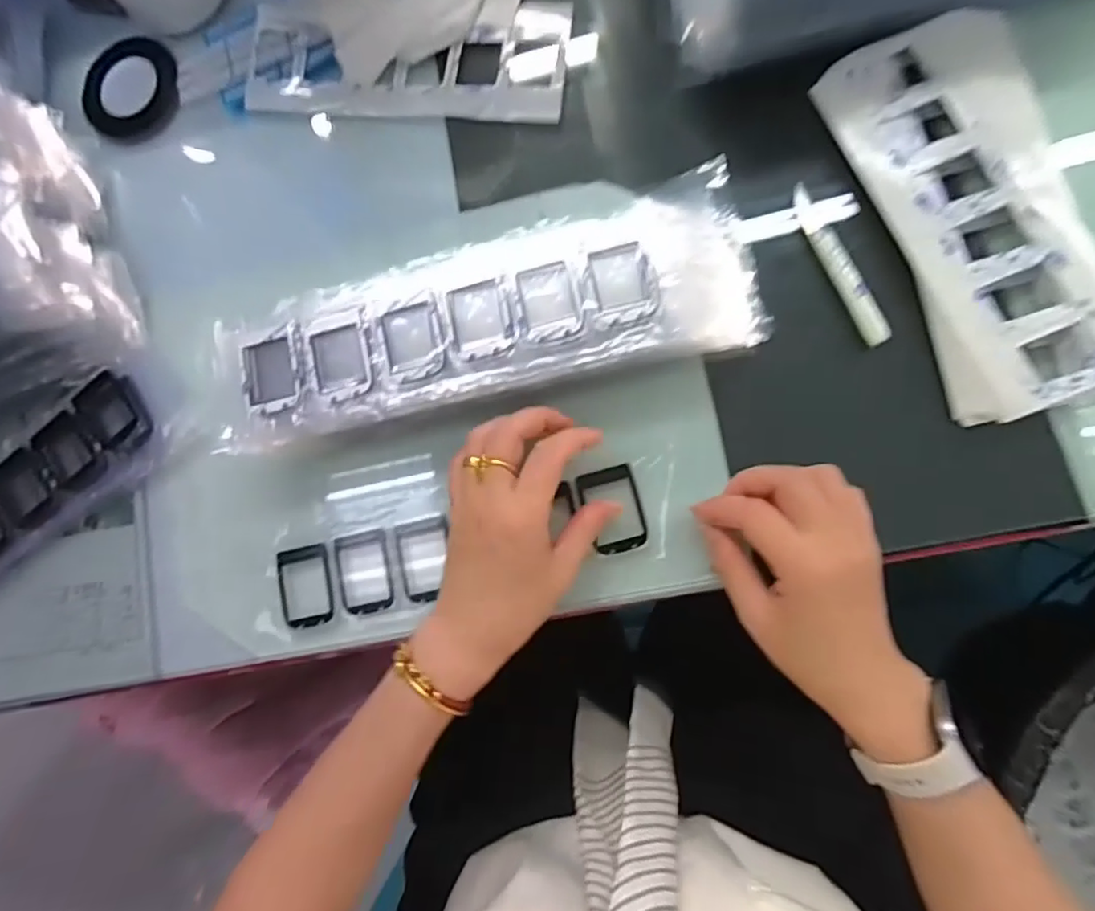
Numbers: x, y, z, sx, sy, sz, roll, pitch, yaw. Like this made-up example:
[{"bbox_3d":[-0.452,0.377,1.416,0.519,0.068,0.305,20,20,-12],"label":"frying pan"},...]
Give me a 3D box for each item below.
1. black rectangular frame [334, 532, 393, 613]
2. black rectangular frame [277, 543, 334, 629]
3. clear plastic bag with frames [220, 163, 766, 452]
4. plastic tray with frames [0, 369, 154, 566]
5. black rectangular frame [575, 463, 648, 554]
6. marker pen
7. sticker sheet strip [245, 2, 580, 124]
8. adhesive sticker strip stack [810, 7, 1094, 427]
[{"bbox_3d":[-0.115,0.073,0.374,0.035,0.010,0.049,-14,81,6],"label":"black rectangular frame"},{"bbox_3d":[-0.154,0.083,0.376,0.033,0.007,0.050,-11,81,6],"label":"black rectangular frame"},{"bbox_3d":[-0.040,-0.076,0.352,0.317,0.050,0.097,-12,81,6],"label":"clear plastic bag with frames"},{"bbox_3d":[-0.373,0.035,0.403,0.237,0.014,0.066,-36,79,2],"label":"plastic tray with frames"},{"bbox_3d":[0.040,0.033,0.357,0.034,0.005,0.050,-16,80,5],"label":"black rectangular frame"},{"bbox_3d":[0.173,-0.114,0.351,0.014,0.010,0.106,-25,80,4],"label":"marker pen"},{"bbox_3d":[-0.102,-0.280,0.418,0.232,0.010,0.081,5,83,9],"label":"sticker sheet strip"},{"bbox_3d":[0.247,-0.144,0.332,0.112,0.016,0.236,-17,80,5],"label":"adhesive sticker strip stack"}]

